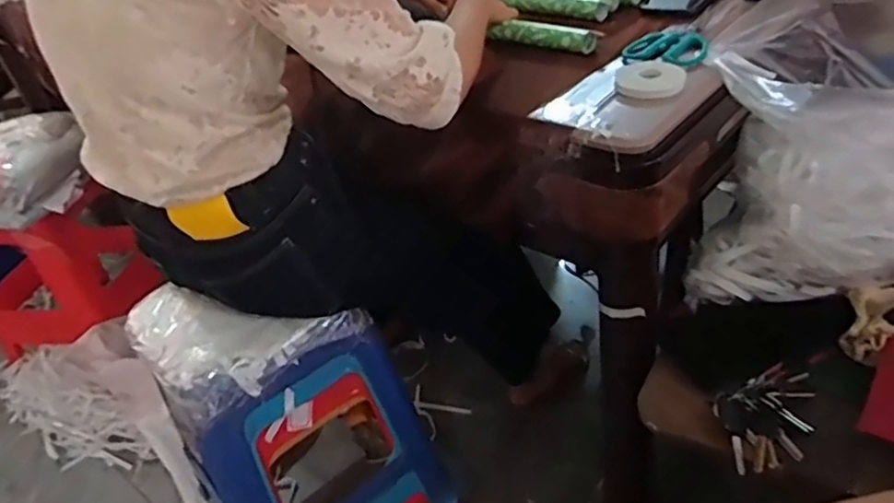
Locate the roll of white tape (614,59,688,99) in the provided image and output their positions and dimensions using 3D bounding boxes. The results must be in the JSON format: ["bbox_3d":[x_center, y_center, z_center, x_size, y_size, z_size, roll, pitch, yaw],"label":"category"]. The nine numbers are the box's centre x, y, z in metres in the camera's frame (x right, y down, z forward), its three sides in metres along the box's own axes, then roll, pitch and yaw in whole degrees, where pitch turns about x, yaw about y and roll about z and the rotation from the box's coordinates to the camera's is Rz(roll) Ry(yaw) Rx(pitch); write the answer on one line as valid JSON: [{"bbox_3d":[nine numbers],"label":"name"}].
[{"bbox_3d":[0.226,-0.193,0.725,0.075,0.016,0.073,2,38,17],"label":"roll of white tape"}]

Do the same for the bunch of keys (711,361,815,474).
[{"bbox_3d":[0.328,0.171,0.671,0.102,0.030,0.098,-14,55,0],"label":"bunch of keys"}]

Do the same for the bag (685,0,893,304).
[{"bbox_3d":[0.420,-0.113,0.722,0.279,0.276,0.226,-2,37,12],"label":"bag"}]

